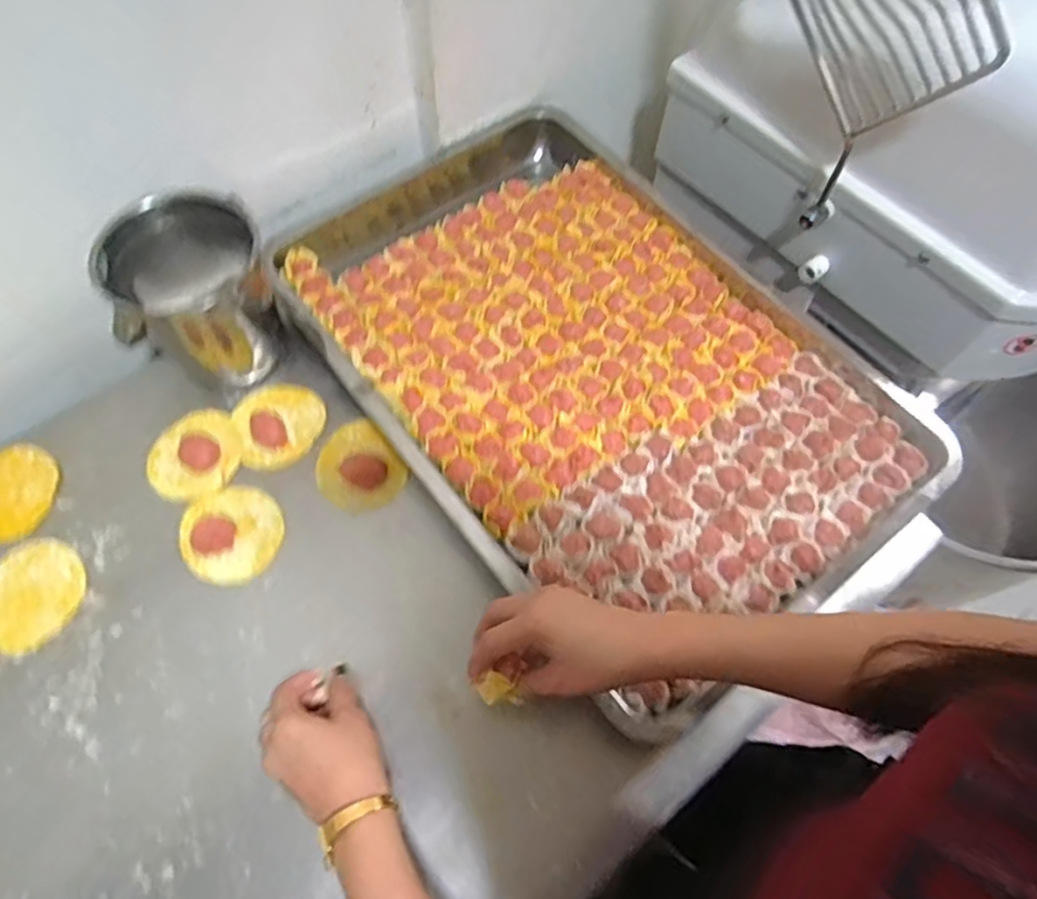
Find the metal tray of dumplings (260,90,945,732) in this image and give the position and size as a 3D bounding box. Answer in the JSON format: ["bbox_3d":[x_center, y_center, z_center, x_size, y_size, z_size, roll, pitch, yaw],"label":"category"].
[{"bbox_3d":[0.054,-0.095,0.650,0.383,0.052,0.597,-34,69,-18],"label":"metal tray of dumplings"}]

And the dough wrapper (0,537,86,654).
[{"bbox_3d":[-0.399,0.116,0.549,0.077,0.004,0.089,-36,69,-19],"label":"dough wrapper"}]

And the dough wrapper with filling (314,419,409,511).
[{"bbox_3d":[-0.146,0.016,0.609,0.073,0.010,0.081,-35,69,-19],"label":"dough wrapper with filling"}]

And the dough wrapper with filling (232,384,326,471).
[{"bbox_3d":[-0.222,-0.026,0.626,0.078,0.011,0.084,-18,64,-11],"label":"dough wrapper with filling"}]

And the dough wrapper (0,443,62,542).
[{"bbox_3d":[-0.448,0.036,0.590,0.072,0.010,0.086,-3,62,-4],"label":"dough wrapper"}]

